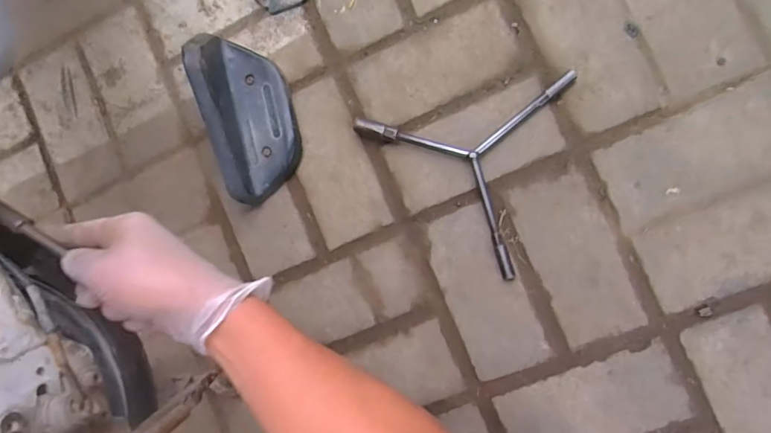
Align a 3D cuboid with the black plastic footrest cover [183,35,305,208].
[{"bbox_3d":[-0.150,-0.114,0.520,0.079,0.085,0.183,-11,88,10],"label":"black plastic footrest cover"}]

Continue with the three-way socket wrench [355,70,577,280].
[{"bbox_3d":[0.067,-0.070,0.509,0.205,0.016,0.219,17,93,10],"label":"three-way socket wrench"}]

